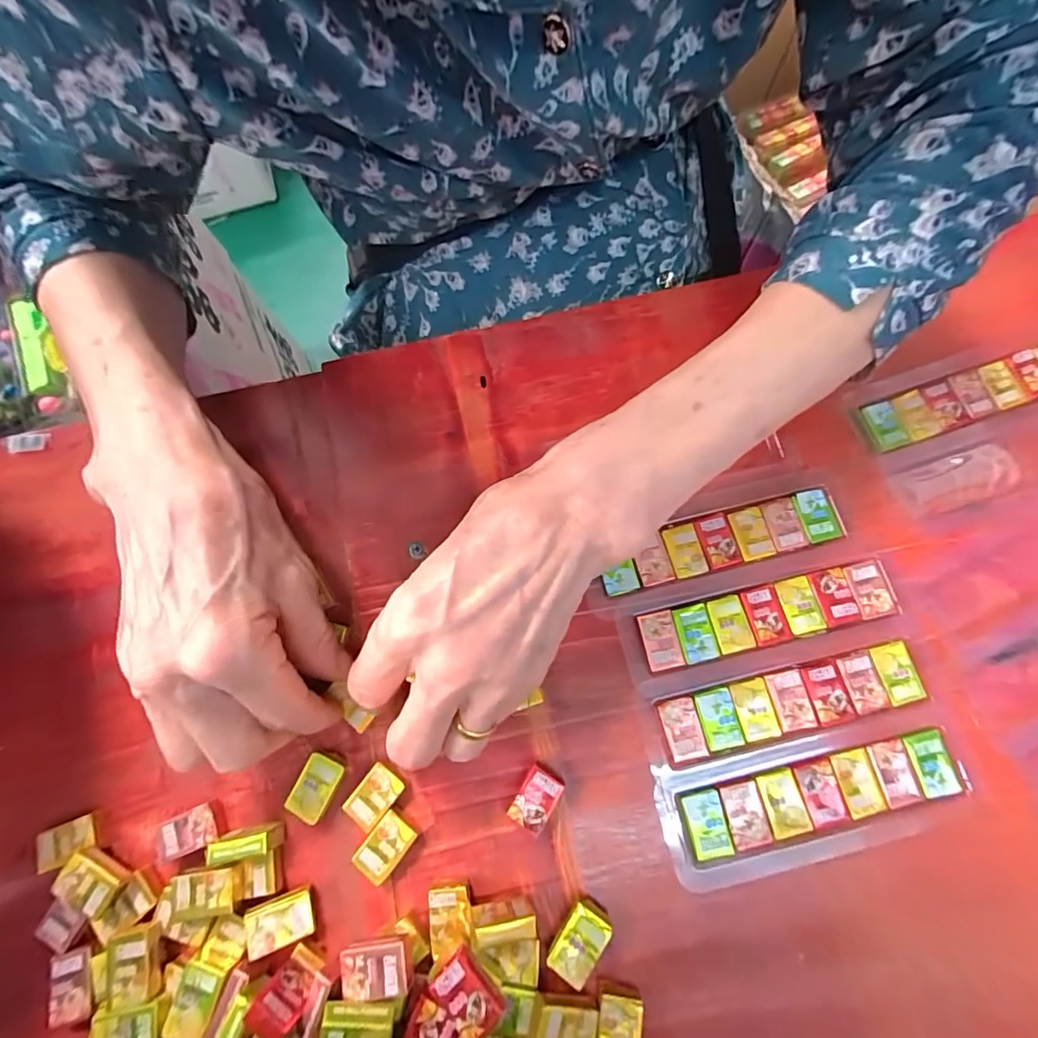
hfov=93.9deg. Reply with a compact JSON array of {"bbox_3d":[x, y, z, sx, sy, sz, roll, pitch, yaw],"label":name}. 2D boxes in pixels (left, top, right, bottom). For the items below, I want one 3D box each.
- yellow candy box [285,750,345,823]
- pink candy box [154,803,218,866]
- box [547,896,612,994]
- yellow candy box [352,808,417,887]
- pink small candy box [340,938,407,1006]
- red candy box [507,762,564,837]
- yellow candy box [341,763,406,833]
[{"bbox_3d":[-0.090,0.119,0.216,0.017,0.009,0.026,26,78,8],"label":"yellow candy box"},{"bbox_3d":[-0.147,0.138,0.214,0.030,0.009,0.016,-22,76,-4],"label":"pink candy box"},{"bbox_3d":[0.025,0.172,0.199,0.018,0.010,0.027,31,78,9],"label":"box"},{"bbox_3d":[-0.057,0.140,0.210,0.016,0.008,0.025,37,79,10],"label":"yellow candy box"},{"bbox_3d":[-0.054,0.170,0.182,0.025,0.004,0.018,-12,68,3],"label":"pink small candy box"},{"bbox_3d":[0.007,0.123,0.213,0.016,0.008,0.026,31,79,9],"label":"red candy box"},{"bbox_3d":[-0.064,0.122,0.215,0.017,0.008,0.024,37,80,10],"label":"yellow candy box"}]

